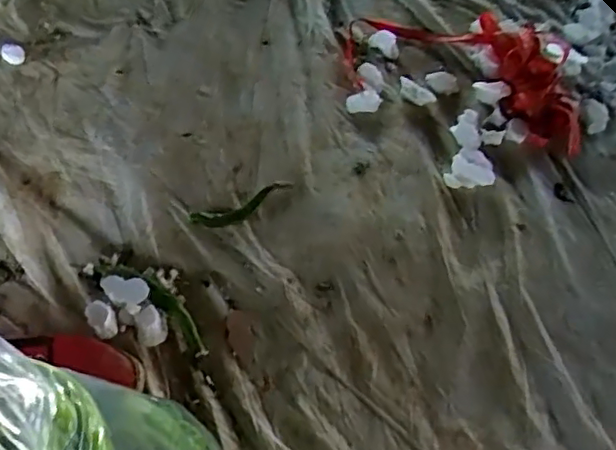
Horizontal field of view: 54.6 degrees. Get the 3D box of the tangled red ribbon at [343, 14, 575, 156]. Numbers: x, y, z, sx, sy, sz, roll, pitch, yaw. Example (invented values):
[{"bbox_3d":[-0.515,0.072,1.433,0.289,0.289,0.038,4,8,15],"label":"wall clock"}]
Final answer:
[{"bbox_3d":[0.239,-0.256,0.910,0.398,0.073,0.190,24,62,10],"label":"tangled red ribbon"}]

